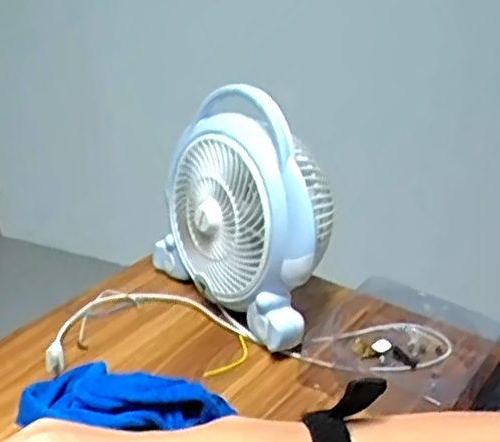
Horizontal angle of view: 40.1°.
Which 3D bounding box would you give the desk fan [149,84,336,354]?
[{"bbox_3d":[0.005,-0.013,0.812,0.126,0.247,0.265,-19,33,-35],"label":"desk fan"}]

